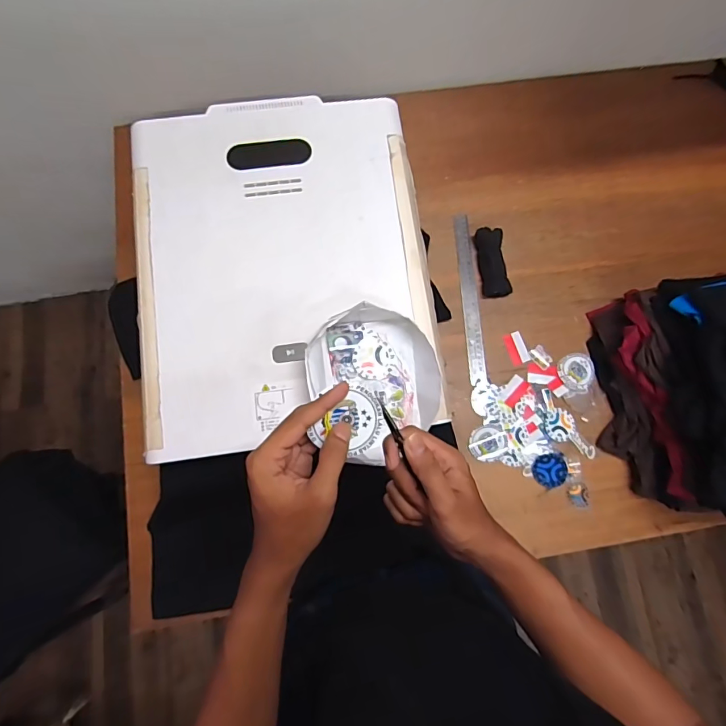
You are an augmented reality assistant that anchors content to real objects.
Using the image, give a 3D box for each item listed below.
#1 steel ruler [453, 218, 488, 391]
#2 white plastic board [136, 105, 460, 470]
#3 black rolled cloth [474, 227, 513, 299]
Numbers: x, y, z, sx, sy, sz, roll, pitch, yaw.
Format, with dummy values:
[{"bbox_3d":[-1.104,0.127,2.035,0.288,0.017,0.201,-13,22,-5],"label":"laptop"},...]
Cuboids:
[{"bbox_3d":[0.192,-0.120,0.786,0.030,0.008,0.314,-4,77,3],"label":"steel ruler"},{"bbox_3d":[-0.113,-0.145,0.613,0.394,0.019,0.490,-8,78,-3],"label":"white plastic board"},{"bbox_3d":[0.234,-0.181,0.787,0.045,0.026,0.130,-5,78,-2],"label":"black rolled cloth"}]

